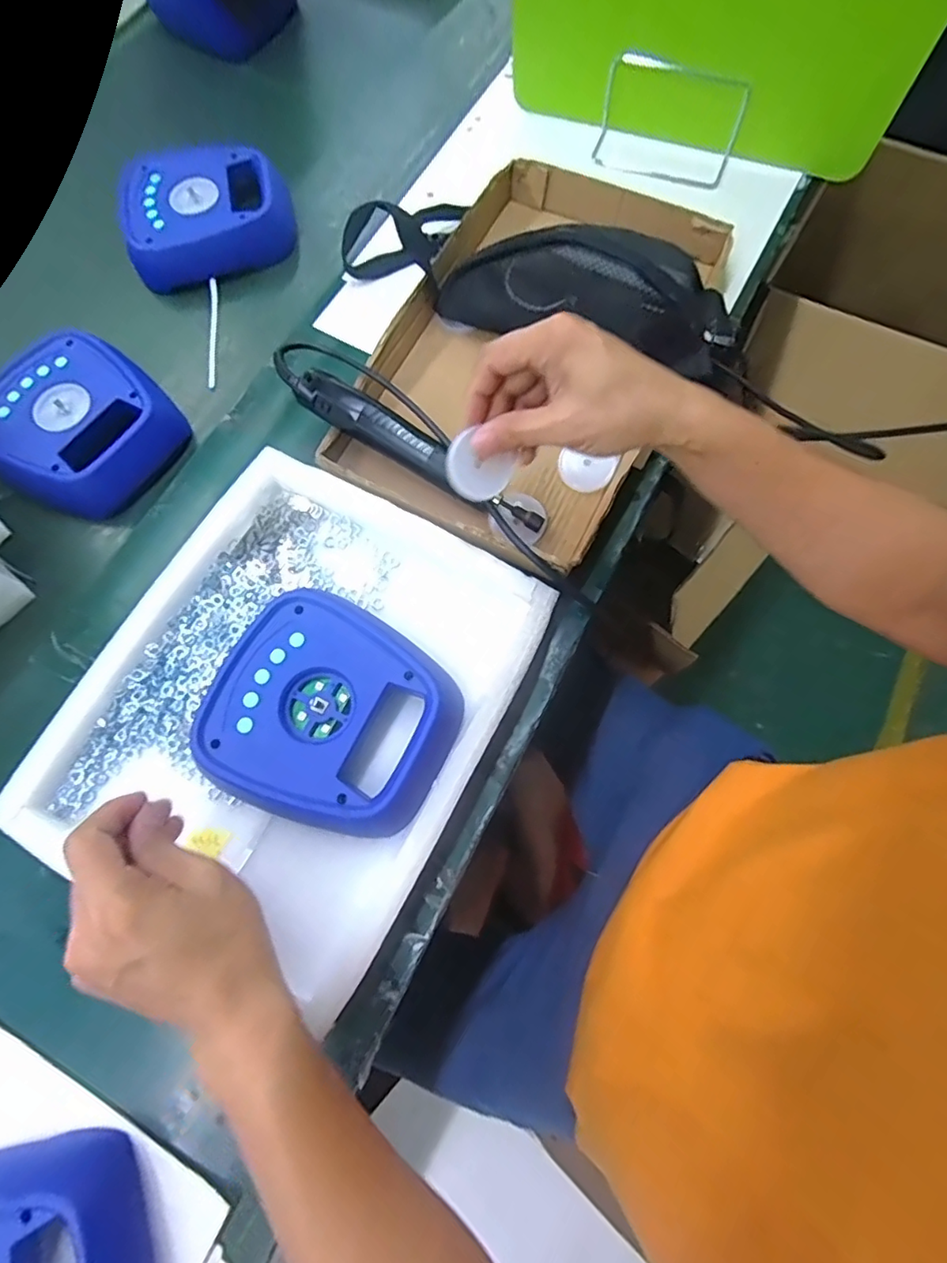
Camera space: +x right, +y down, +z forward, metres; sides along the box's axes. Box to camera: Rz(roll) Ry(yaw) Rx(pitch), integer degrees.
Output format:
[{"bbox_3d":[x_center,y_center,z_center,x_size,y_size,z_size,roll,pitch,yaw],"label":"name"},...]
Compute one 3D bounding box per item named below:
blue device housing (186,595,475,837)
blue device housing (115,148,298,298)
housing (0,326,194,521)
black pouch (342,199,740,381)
[{"bbox_3d":[-0.104,0.062,0.420,0.174,0.036,0.153,25,75,8],"label":"blue device housing"},{"bbox_3d":[-0.294,-0.461,0.620,0.169,0.047,0.154,0,73,1],"label":"blue device housing"},{"bbox_3d":[-0.378,-0.197,0.537,0.166,0.043,0.156,38,78,11],"label":"housing"},{"bbox_3d":[0.062,-0.352,0.542,0.389,0.090,0.129,24,75,8],"label":"black pouch"}]

